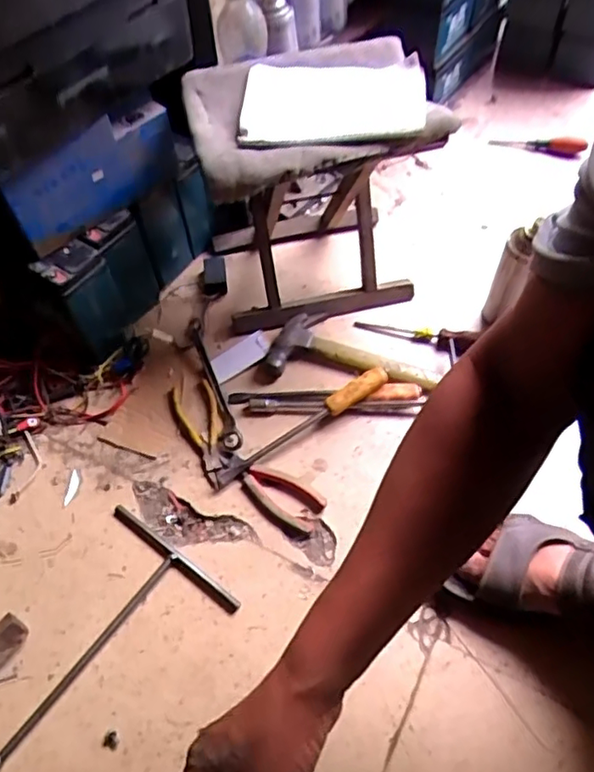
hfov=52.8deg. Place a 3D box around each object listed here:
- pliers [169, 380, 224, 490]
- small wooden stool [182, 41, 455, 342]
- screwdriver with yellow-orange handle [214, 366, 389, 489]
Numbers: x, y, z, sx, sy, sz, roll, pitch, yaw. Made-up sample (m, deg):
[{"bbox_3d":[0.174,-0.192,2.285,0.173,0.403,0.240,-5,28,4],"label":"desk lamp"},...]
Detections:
[{"bbox_3d":[-0.126,0.059,0.787,0.059,0.013,0.160,-16,58,-8],"label":"pliers"},{"bbox_3d":[0.018,-0.273,0.839,0.290,0.298,0.256,-13,58,-6],"label":"small wooden stool"},{"bbox_3d":[0.010,0.050,0.767,0.261,0.033,0.028,-32,62,-17],"label":"screwdriver with yellow-orange handle"}]

